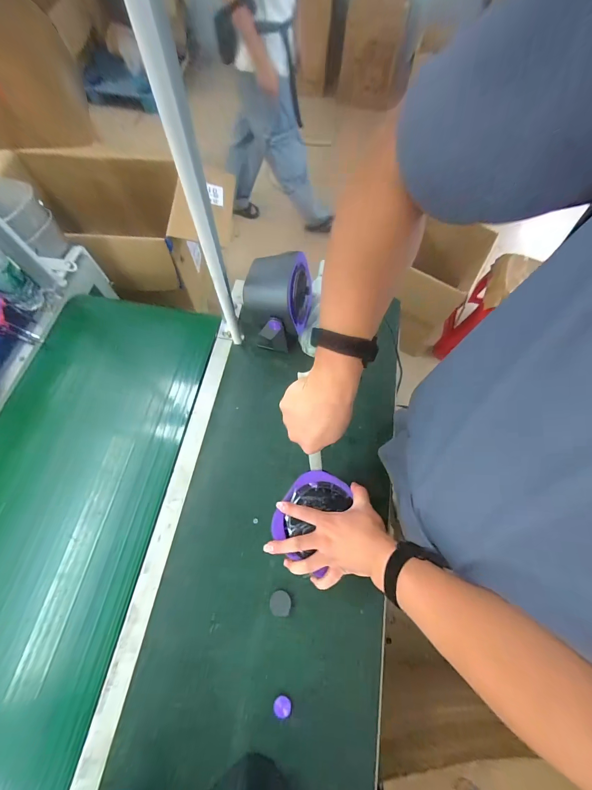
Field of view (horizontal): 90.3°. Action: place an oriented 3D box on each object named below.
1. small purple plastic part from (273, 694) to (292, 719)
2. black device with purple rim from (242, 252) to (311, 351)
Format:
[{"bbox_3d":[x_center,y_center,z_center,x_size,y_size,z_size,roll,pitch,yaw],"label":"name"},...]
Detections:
[{"bbox_3d":[-0.021,0.488,0.461,0.026,0.013,0.021,22,69,6],"label":"small purple plastic part"},{"bbox_3d":[-0.046,-0.193,0.648,0.139,0.187,0.139,15,68,3],"label":"black device with purple rim"}]

